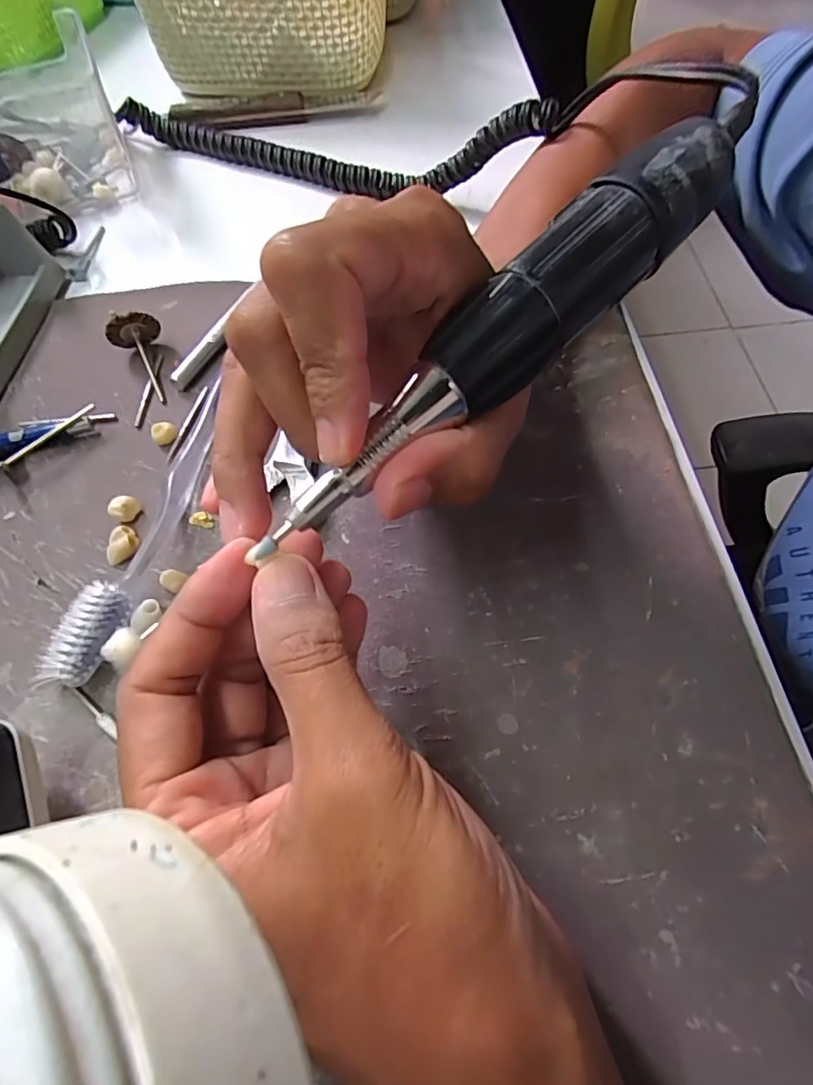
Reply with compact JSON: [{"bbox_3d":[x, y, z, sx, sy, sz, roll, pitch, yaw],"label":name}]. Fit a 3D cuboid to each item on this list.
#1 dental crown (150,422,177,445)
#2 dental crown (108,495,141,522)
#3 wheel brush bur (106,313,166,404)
[{"bbox_3d":[-0.107,-0.048,0.236,0.010,0.007,0.007,-32,66,-14],"label":"dental crown"},{"bbox_3d":[-0.114,-0.013,0.218,0.008,0.008,0.010,17,64,11],"label":"dental crown"},{"bbox_3d":[-0.121,-0.088,0.250,0.023,0.022,0.040,-32,66,-14],"label":"wheel brush bur"}]

